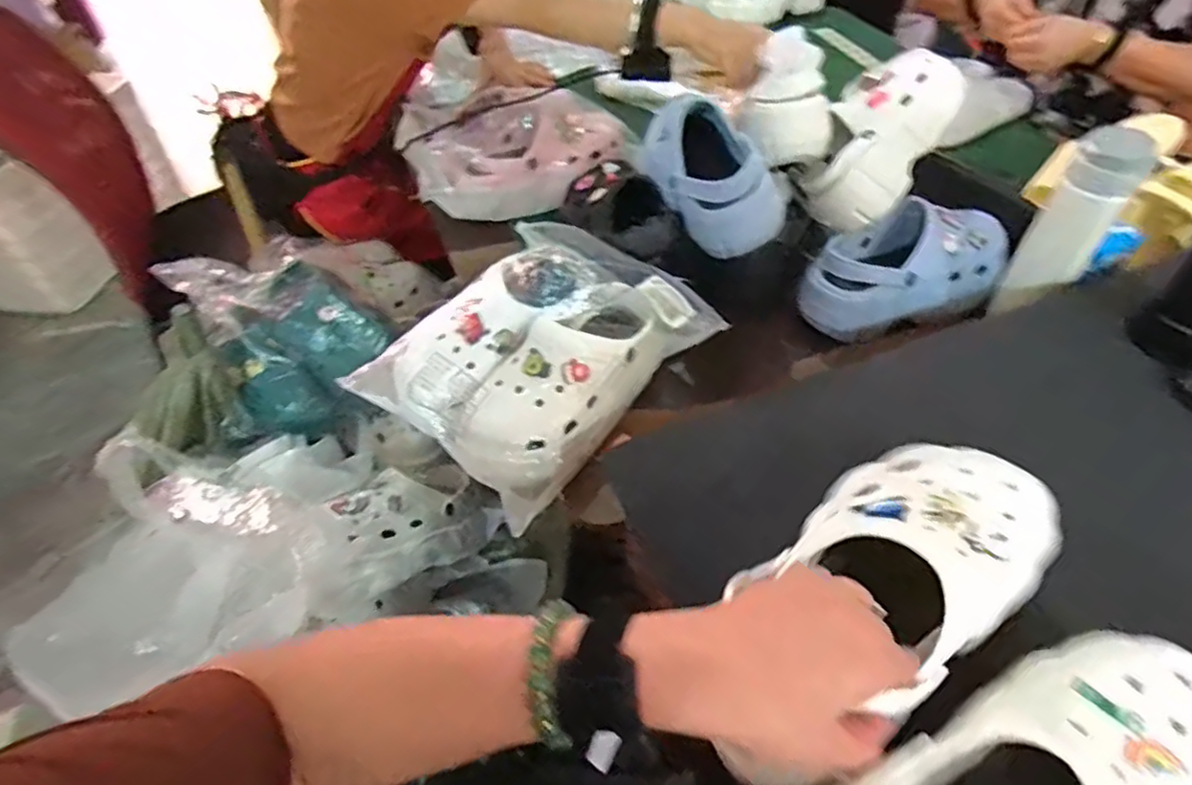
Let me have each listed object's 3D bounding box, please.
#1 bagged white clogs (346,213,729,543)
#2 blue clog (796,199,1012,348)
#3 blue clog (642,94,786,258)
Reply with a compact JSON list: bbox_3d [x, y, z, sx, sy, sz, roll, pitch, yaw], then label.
[{"bbox_3d":[-0.061,-0.055,0.691,0.248,0.107,0.304,34,57,29],"label":"bagged white clogs"},{"bbox_3d":[0.363,-0.145,0.784,0.254,0.101,0.103,-13,48,-9],"label":"blue clog"},{"bbox_3d":[0.125,-0.254,0.766,0.098,0.100,0.212,-13,48,-9],"label":"blue clog"}]

